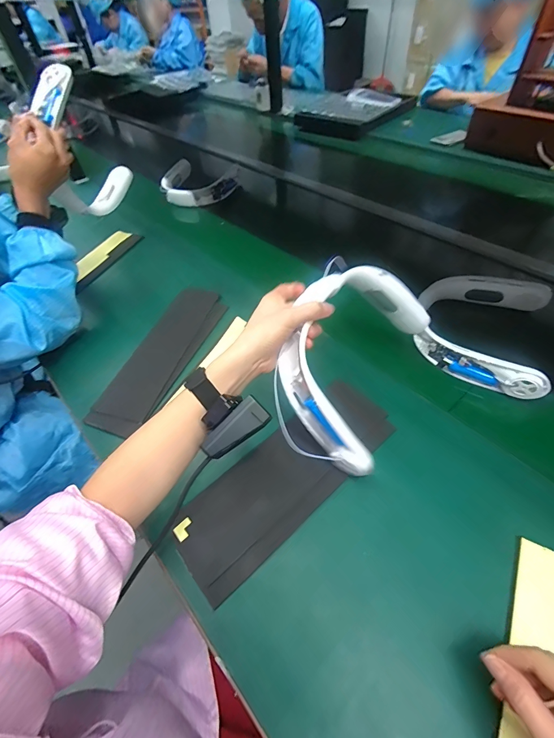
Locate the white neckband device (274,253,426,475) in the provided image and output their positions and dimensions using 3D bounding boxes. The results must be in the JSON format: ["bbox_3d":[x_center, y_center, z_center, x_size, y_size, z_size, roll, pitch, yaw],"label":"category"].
[{"bbox_3d":[0.093,-0.013,0.388,0.071,0.185,0.251,18,71,55],"label":"white neckband device"}]

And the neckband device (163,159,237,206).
[{"bbox_3d":[-0.217,-0.487,0.885,0.179,0.043,0.154,23,56,21],"label":"neckband device"}]

